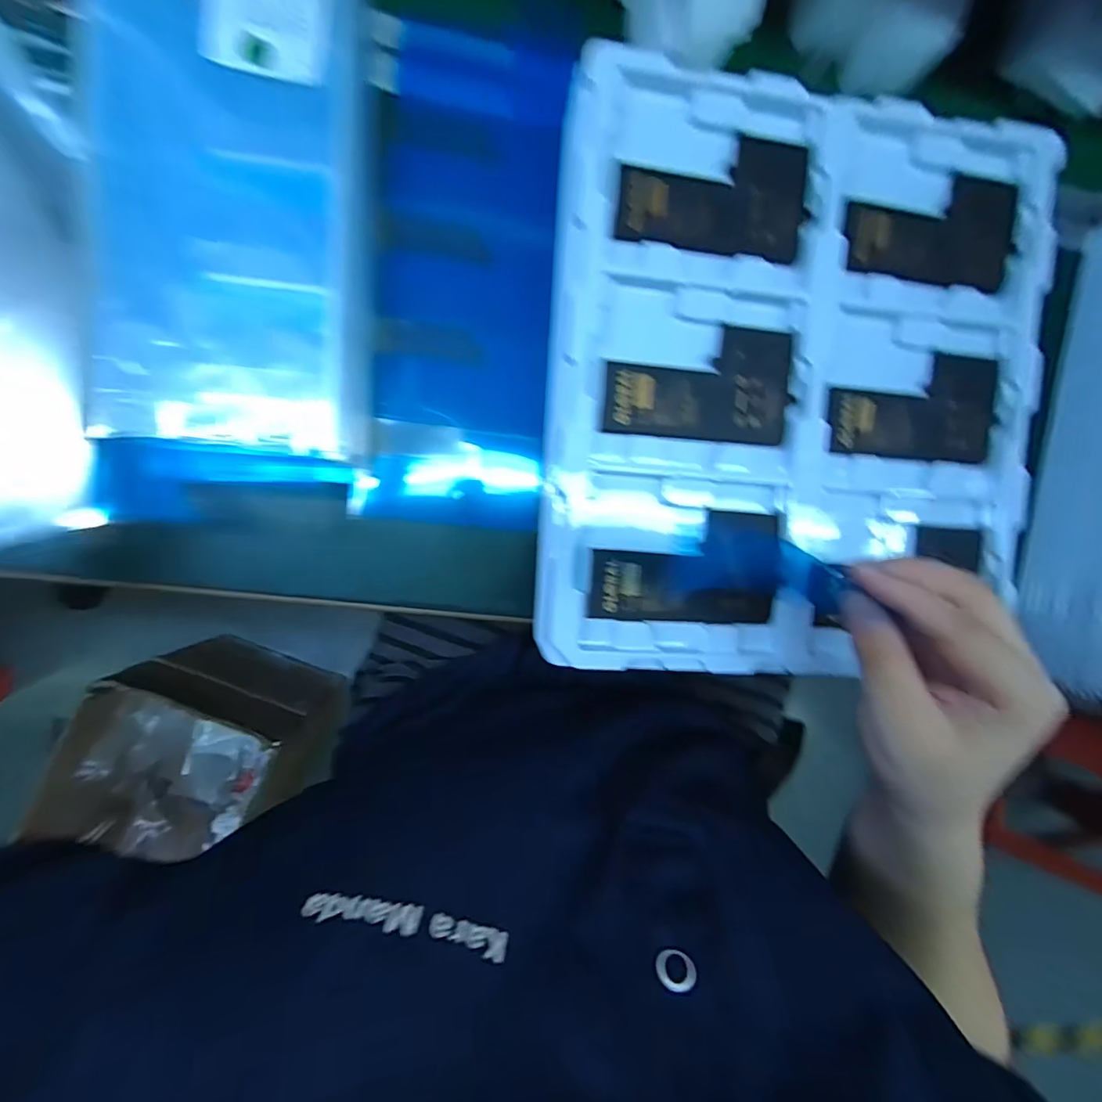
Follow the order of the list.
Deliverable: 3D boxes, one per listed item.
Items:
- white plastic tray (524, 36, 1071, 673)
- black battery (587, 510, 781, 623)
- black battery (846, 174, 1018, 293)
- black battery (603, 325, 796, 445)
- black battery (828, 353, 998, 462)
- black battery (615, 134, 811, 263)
[{"bbox_3d":[0.142,-0.091,0.291,0.282,0.021,0.314,2,93,-7],"label":"white plastic tray"},{"bbox_3d":[0.077,0.008,0.287,0.109,0.005,0.062,3,93,-7],"label":"black battery"},{"bbox_3d":[0.224,-0.190,0.298,0.105,0.008,0.064,5,93,-7],"label":"black battery"},{"bbox_3d":[0.083,-0.094,0.282,0.105,0.004,0.061,3,93,-7],"label":"black battery"},{"bbox_3d":[0.214,-0.085,0.300,0.106,0.007,0.060,0,93,-7],"label":"black battery"},{"bbox_3d":[0.089,-0.195,0.277,0.105,0.006,0.064,2,93,-7],"label":"black battery"}]

